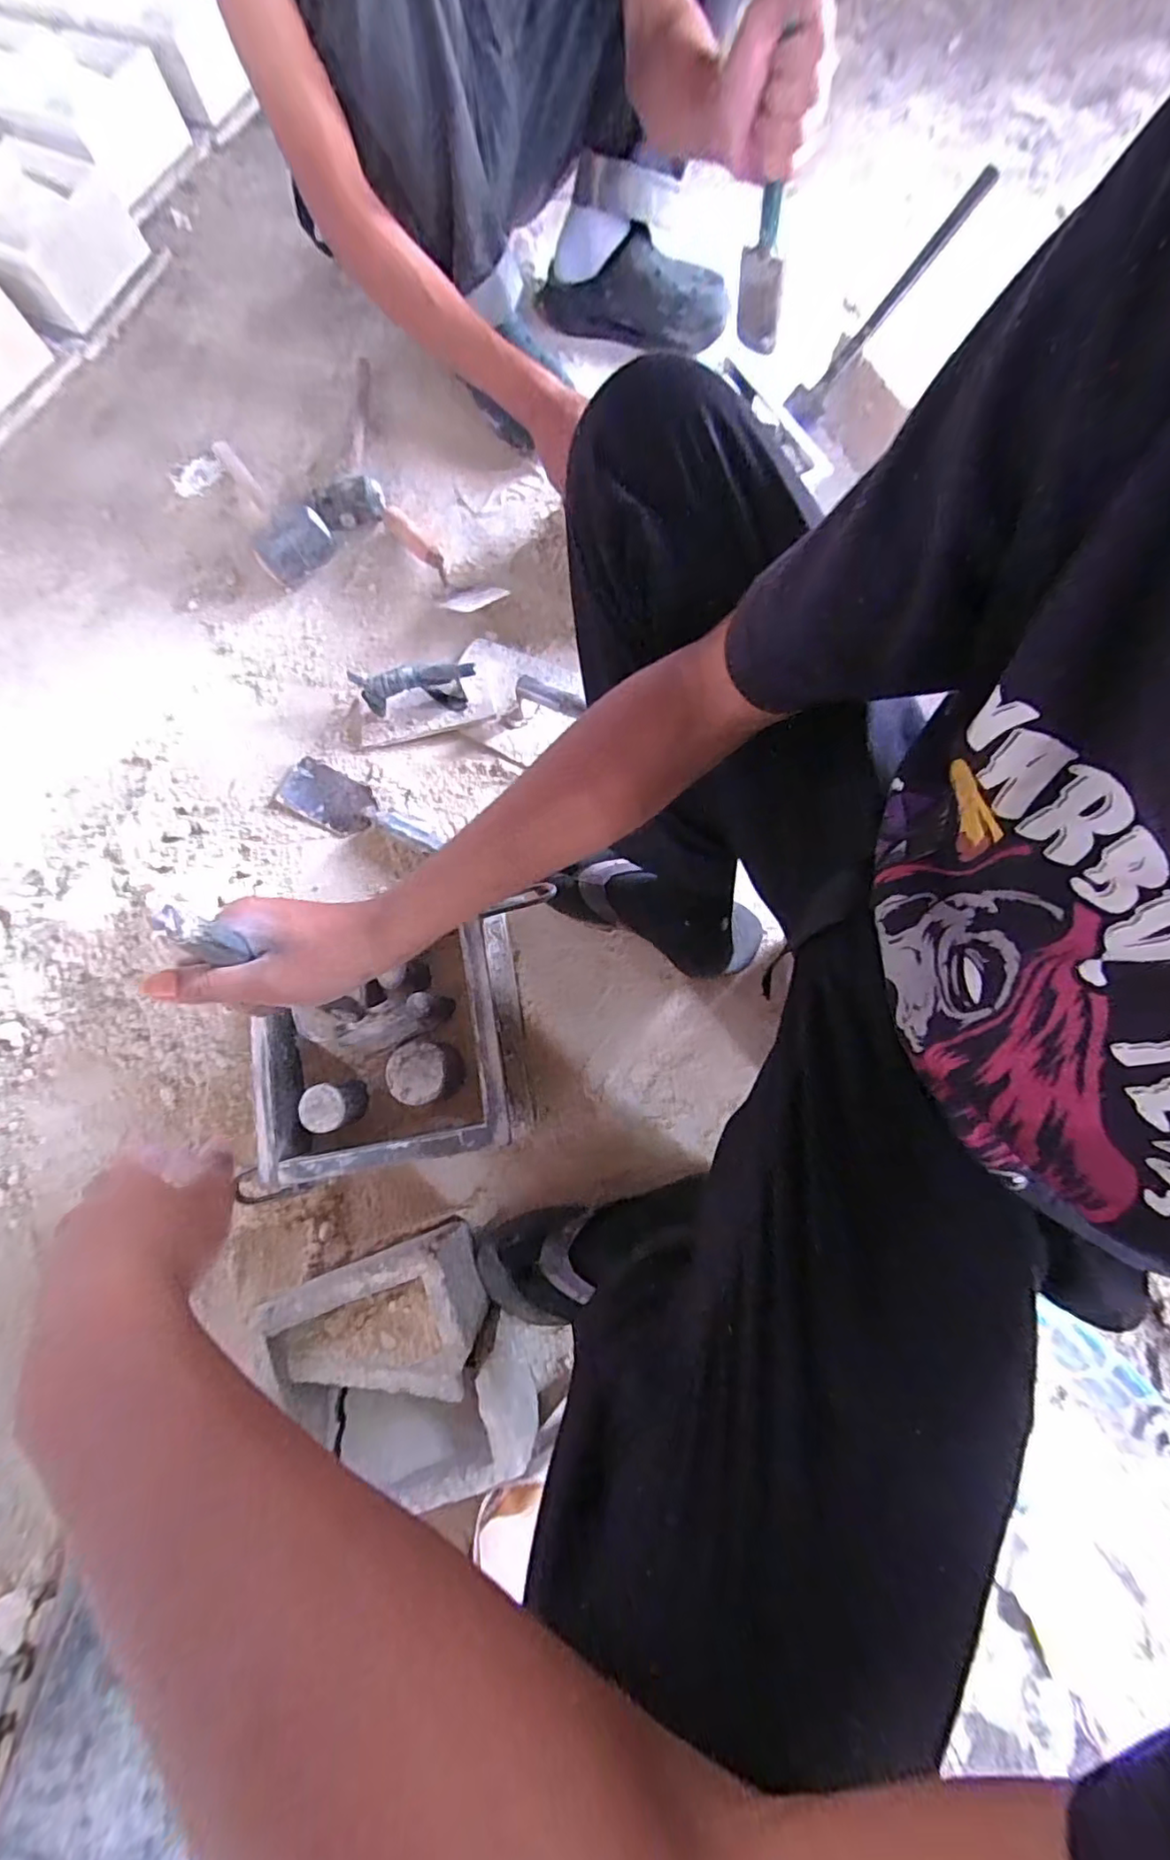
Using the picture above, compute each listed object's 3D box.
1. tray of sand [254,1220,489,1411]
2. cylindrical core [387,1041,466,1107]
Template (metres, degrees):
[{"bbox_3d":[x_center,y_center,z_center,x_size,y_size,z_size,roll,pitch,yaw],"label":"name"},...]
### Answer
[{"bbox_3d":[-0.198,0.379,0.587,0.196,0.111,0.129,-16,76,-4],"label":"tray of sand"},{"bbox_3d":[-0.158,0.142,0.593,0.058,0.069,0.055,-1,74,4],"label":"cylindrical core"}]

